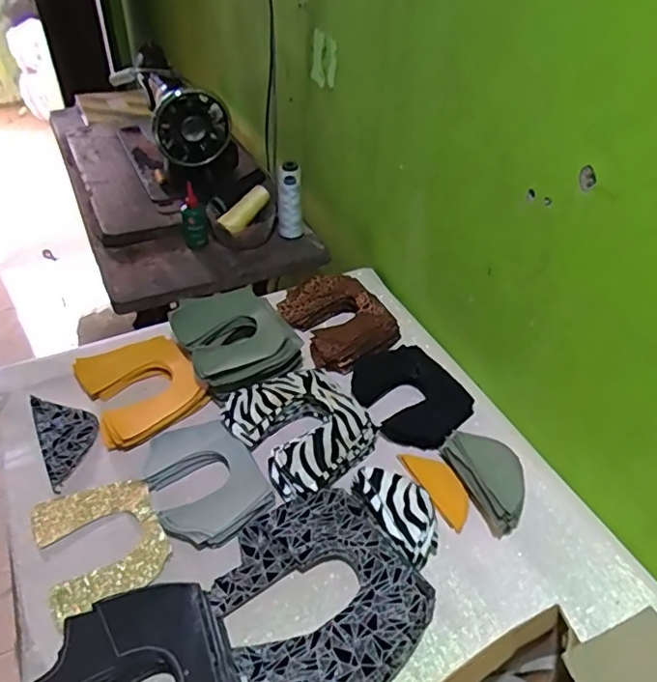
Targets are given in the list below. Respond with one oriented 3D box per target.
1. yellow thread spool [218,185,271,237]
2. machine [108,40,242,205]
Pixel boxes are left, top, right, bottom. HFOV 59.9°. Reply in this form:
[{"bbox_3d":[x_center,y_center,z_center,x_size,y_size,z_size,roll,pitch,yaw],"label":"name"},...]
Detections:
[{"bbox_3d":[-0.146,-0.239,1.034,0.031,0.039,0.114,30,68,26],"label":"yellow thread spool"},{"bbox_3d":[-0.327,-0.453,1.160,0.161,0.206,0.357,-20,47,-23],"label":"machine"}]

